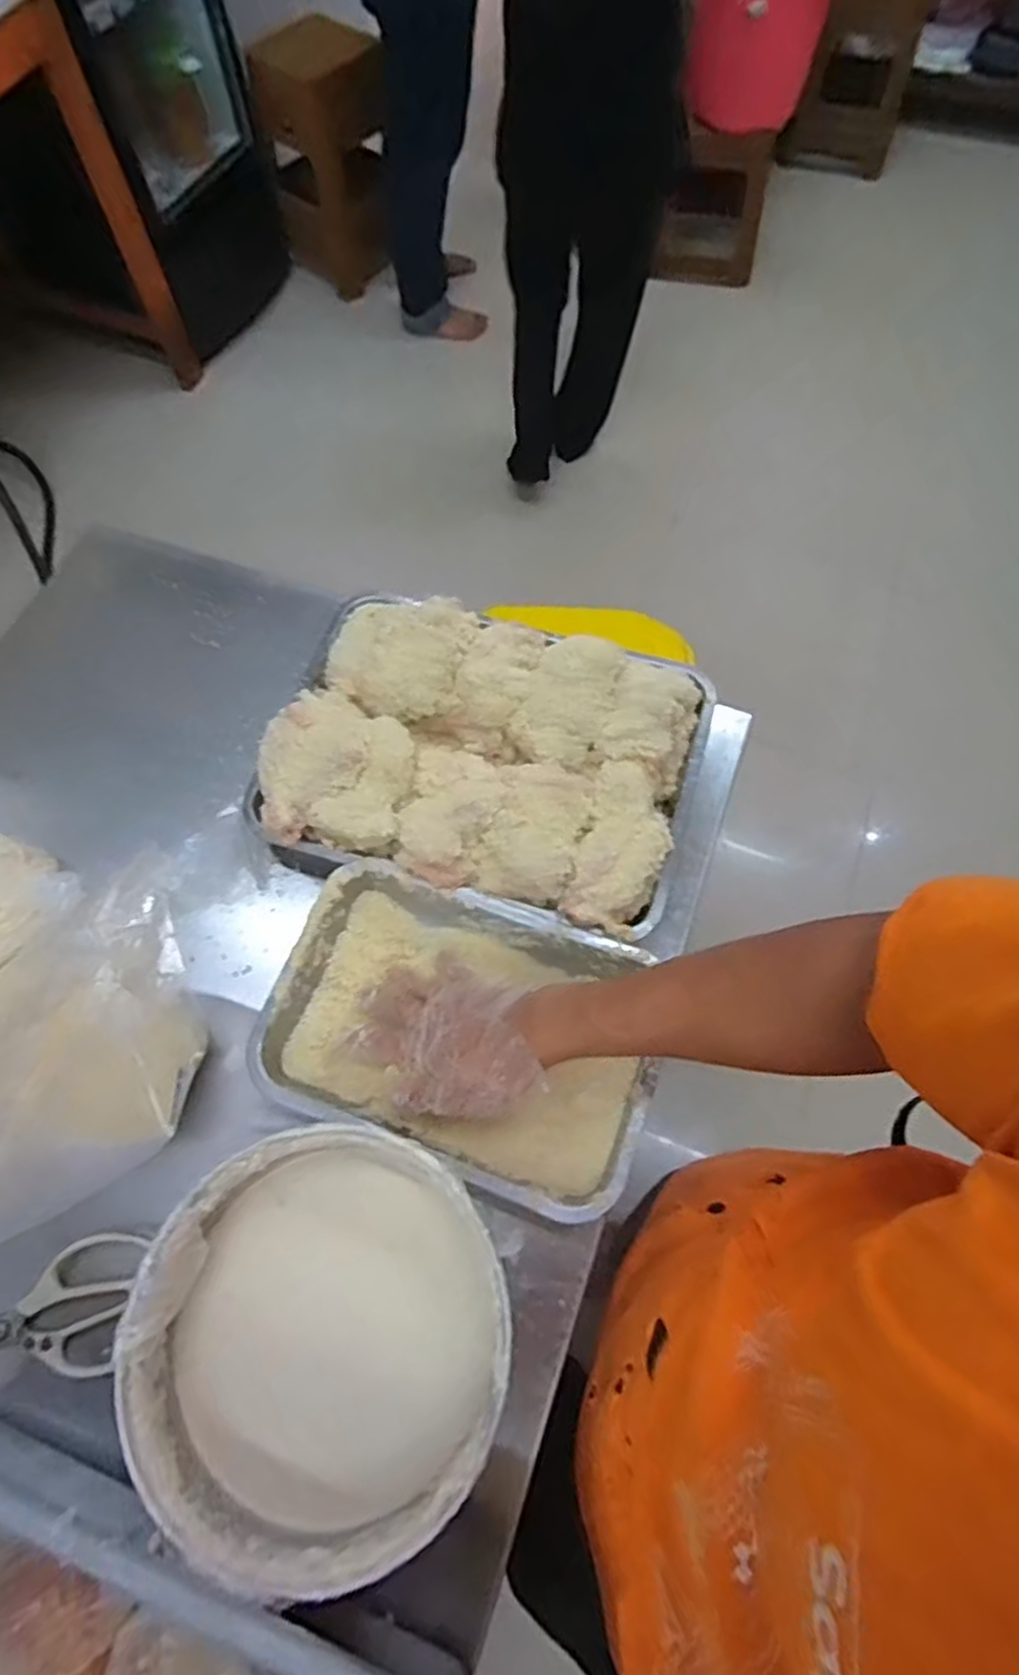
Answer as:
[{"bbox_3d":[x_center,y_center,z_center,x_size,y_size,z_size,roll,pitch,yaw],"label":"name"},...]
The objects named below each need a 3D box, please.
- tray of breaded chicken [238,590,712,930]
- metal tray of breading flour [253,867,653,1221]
[{"bbox_3d":[-0.022,-0.073,0.701,0.388,0.079,0.268,12,67,7],"label":"tray of breaded chicken"},{"bbox_3d":[-0.037,0.152,0.627,0.308,0.049,0.207,20,68,10],"label":"metal tray of breading flour"}]

